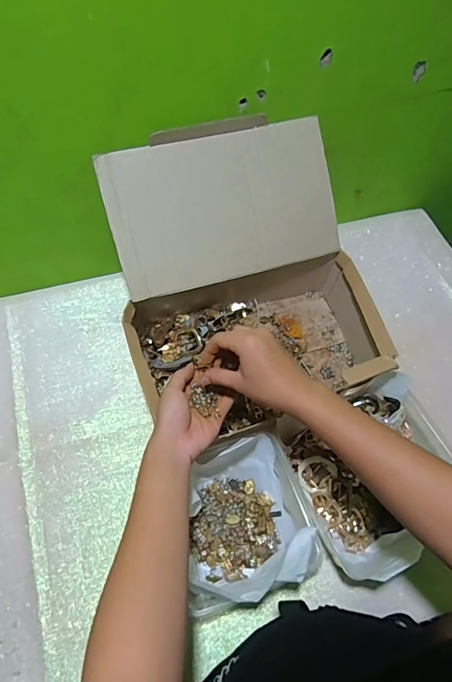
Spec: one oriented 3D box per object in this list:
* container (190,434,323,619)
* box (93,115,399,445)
[{"bbox_3d":[0.023,0.202,0.495,0.134,0.082,0.157,-15,61,-11],"label":"container"},{"bbox_3d":[0.026,-0.077,0.587,0.331,0.224,0.339,-14,61,-11],"label":"box"}]

